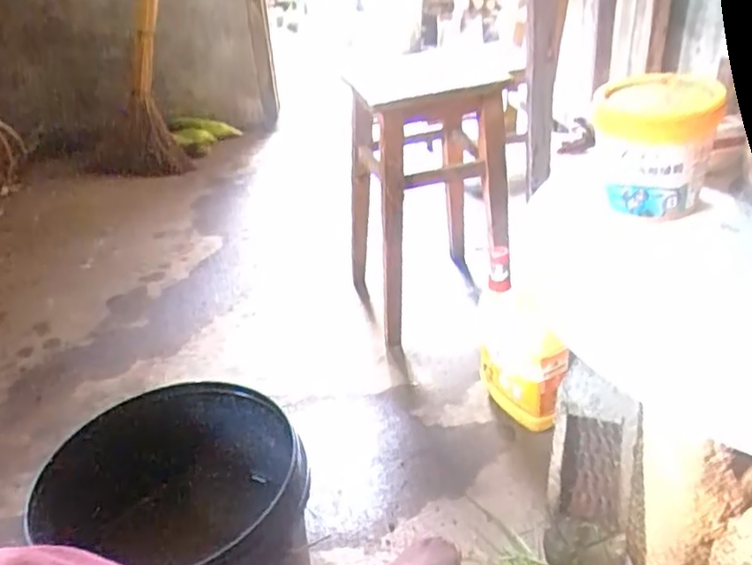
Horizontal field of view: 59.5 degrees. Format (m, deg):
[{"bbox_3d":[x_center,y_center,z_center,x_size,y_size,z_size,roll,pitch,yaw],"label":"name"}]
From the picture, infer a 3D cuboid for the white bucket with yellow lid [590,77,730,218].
[{"bbox_3d":[0.285,-0.144,0.683,0.111,0.116,0.122,7,33,20],"label":"white bucket with yellow lid"}]

